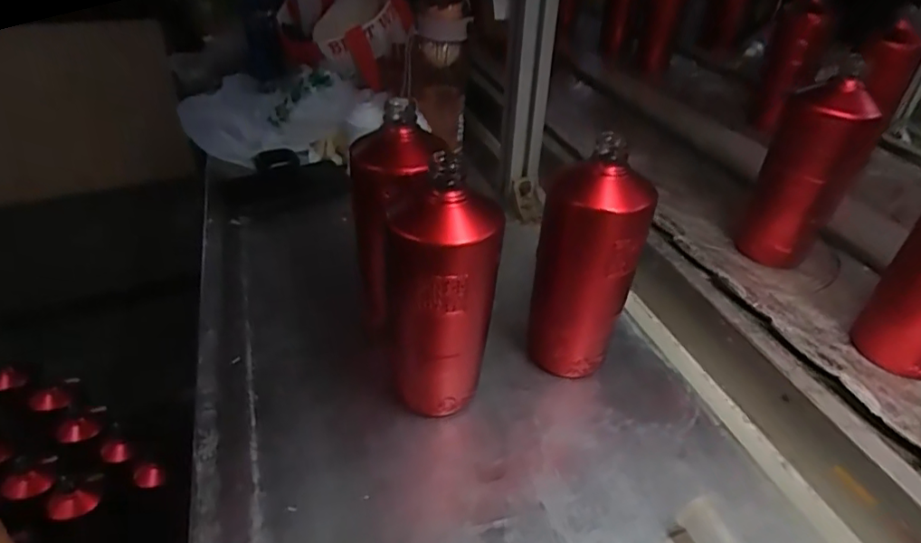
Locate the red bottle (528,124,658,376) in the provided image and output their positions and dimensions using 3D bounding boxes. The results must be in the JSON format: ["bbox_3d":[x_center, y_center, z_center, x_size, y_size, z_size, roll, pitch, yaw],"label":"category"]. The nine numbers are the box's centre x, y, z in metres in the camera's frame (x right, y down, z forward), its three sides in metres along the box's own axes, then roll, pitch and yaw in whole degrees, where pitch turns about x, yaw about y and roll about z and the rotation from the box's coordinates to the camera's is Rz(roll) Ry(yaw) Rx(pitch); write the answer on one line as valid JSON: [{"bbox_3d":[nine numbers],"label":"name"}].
[{"bbox_3d":[0.106,-0.001,0.470,0.080,0.197,0.068,-6,38,-7],"label":"red bottle"}]

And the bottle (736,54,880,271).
[{"bbox_3d":[0.362,-0.098,0.579,0.081,0.191,0.076,-15,45,-11],"label":"bottle"}]

